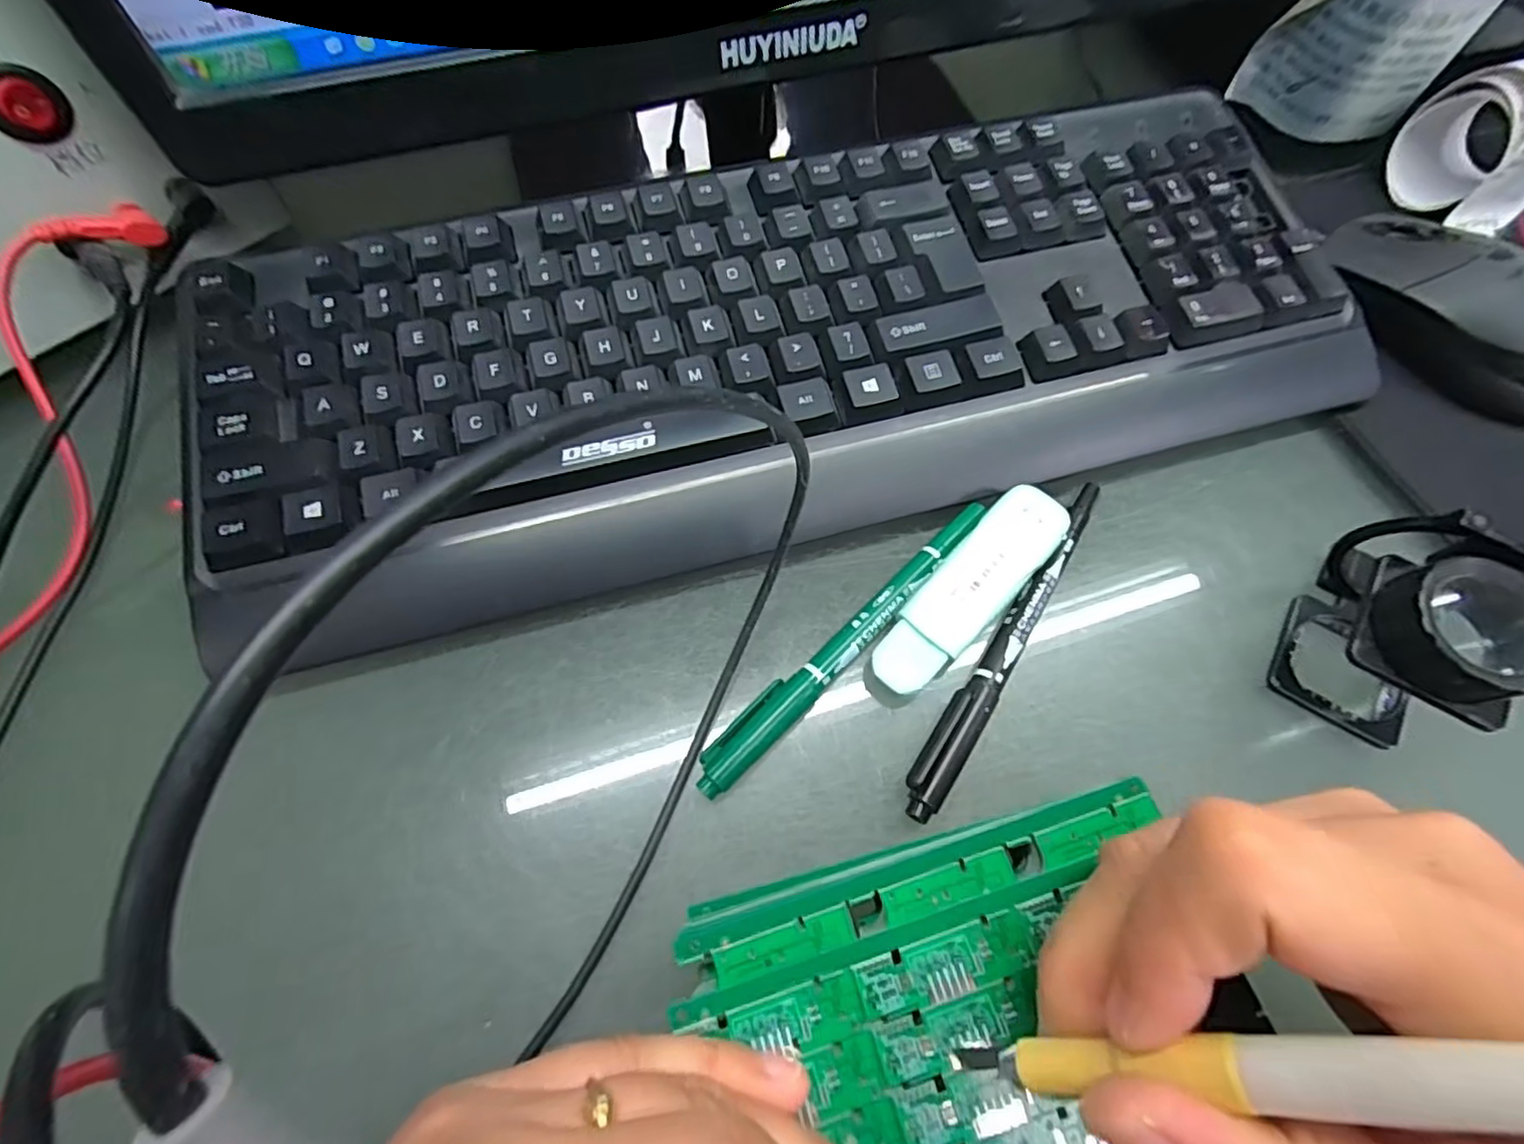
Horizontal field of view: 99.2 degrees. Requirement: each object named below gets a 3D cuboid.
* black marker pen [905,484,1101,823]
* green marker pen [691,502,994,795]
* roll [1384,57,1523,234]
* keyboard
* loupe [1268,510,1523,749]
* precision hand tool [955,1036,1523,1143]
[{"bbox_3d":[0.086,0.022,0.219,0.014,0.011,0.139,35,70,13],"label":"black marker pen"},{"bbox_3d":[0.031,0.023,0.219,0.136,0.010,0.014,-40,73,-17],"label":"green marker pen"},{"bbox_3d":[0.345,-0.201,0.301,0.065,0.055,0.051,-11,67,-6],"label":"roll"},{"bbox_3d":[0.016,-0.088,0.251,0.423,0.041,0.150,-16,68,-8],"label":"keyboard"},{"bbox_3d":[0.201,0.016,0.200,0.044,0.059,0.057,36,70,14],"label":"loupe"},{"bbox_3d":[0.091,0.072,0.091,0.005,0.140,0.008,10,58,-43],"label":"precision hand tool"}]

